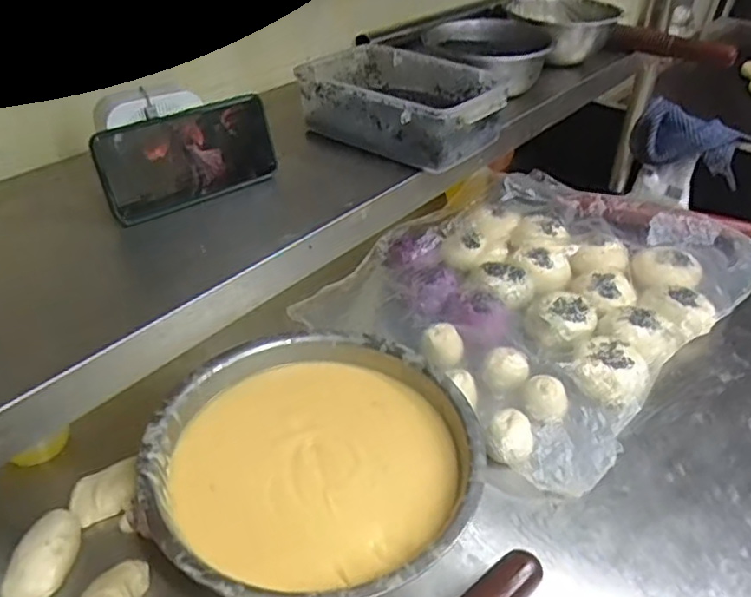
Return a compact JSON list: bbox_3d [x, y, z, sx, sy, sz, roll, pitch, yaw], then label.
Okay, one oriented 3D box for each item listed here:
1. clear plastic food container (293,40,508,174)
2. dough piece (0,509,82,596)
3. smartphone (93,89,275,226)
[{"bbox_3d":[0.027,-0.213,0.694,0.210,0.064,0.137,28,44,30],"label":"clear plastic food container"},{"bbox_3d":[-0.305,0.240,0.594,0.049,0.025,0.092,-1,39,-5],"label":"dough piece"},{"bbox_3d":[-0.161,-0.126,0.569,0.163,0.078,0.008,-30,29,-35],"label":"smartphone"}]

